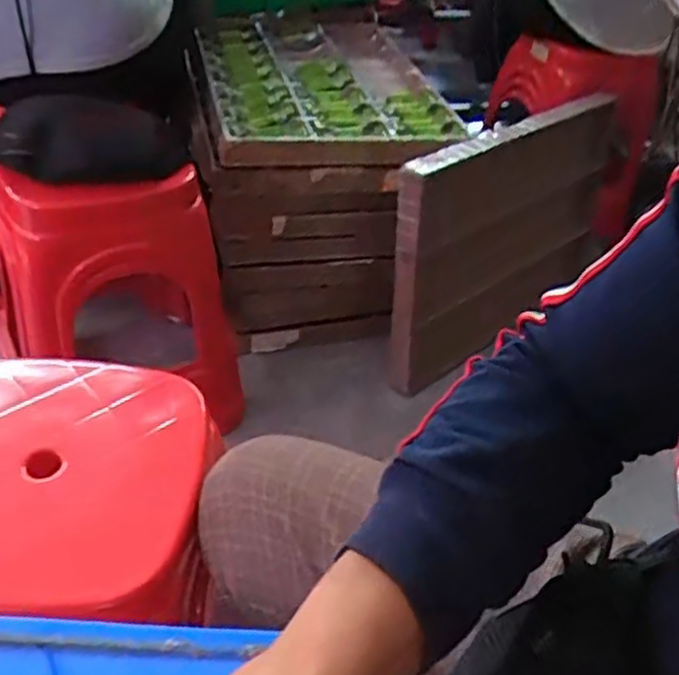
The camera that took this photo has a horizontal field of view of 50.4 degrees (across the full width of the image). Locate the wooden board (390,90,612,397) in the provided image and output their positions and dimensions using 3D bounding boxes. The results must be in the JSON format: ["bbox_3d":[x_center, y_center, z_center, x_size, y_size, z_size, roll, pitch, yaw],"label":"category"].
[{"bbox_3d":[0.344,-0.203,1.478,0.623,0.450,0.052,-27,38,-31],"label":"wooden board"}]

